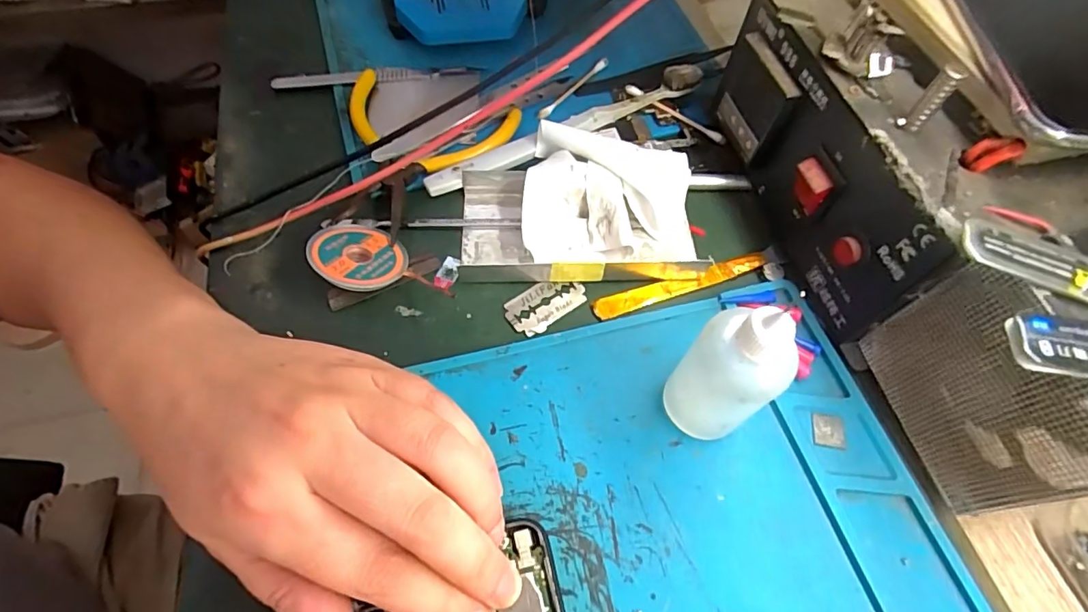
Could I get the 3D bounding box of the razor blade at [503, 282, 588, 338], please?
[{"bbox_3d":[0.001,-0.001,0.260,0.041,0.004,0.022,-34,73,-19],"label":"razor blade"}]

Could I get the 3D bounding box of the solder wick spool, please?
[{"bbox_3d":[-0.091,-0.025,0.256,0.045,0.006,0.040,10,44,-16],"label":"solder wick spool"}]

